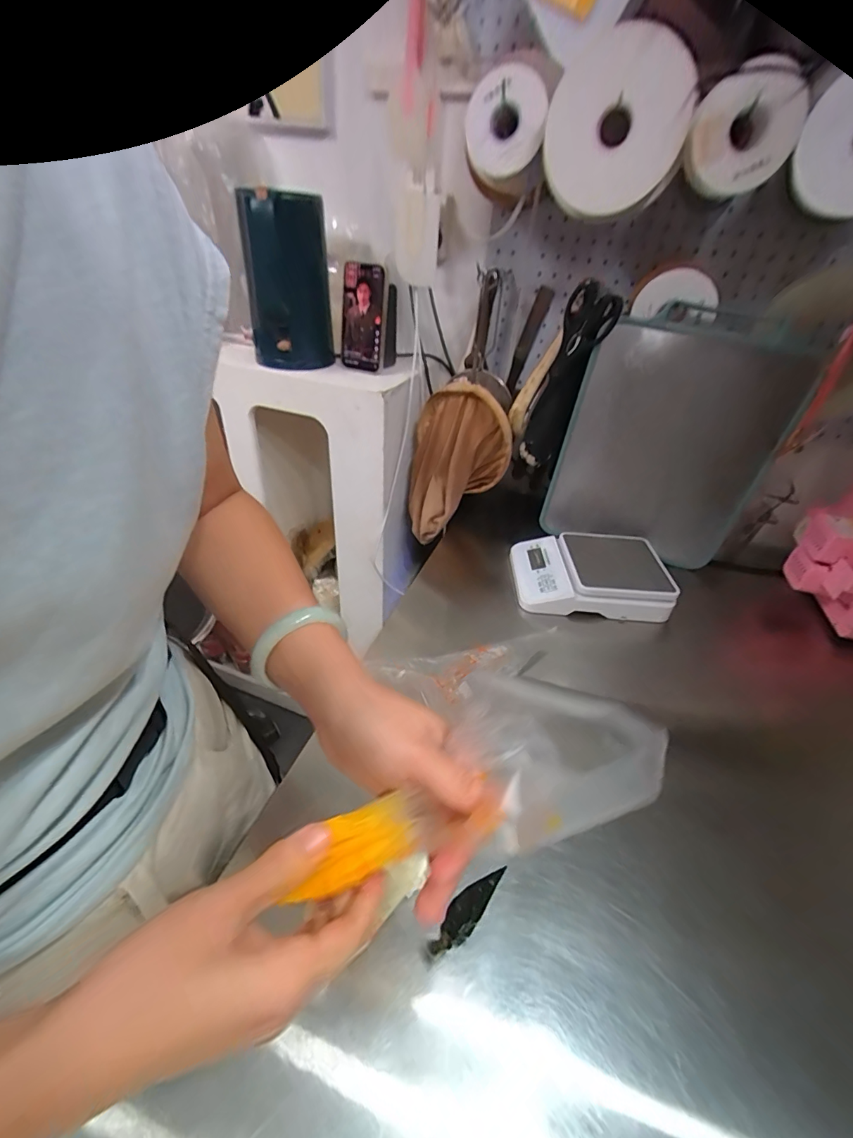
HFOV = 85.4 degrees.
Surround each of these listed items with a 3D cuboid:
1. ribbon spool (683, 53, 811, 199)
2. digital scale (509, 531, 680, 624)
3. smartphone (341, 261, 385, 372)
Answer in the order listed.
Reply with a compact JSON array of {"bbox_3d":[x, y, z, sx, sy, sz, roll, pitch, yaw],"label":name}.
[{"bbox_3d":[0.348,-0.479,0.502,0.107,0.112,0.066,20,40,19],"label":"ribbon spool"},{"bbox_3d":[0.249,0.004,0.714,0.227,0.045,0.163,6,37,1],"label":"digital scale"},{"bbox_3d":[-0.109,-0.423,0.783,0.076,0.158,0.010,17,30,16],"label":"smartphone"}]

